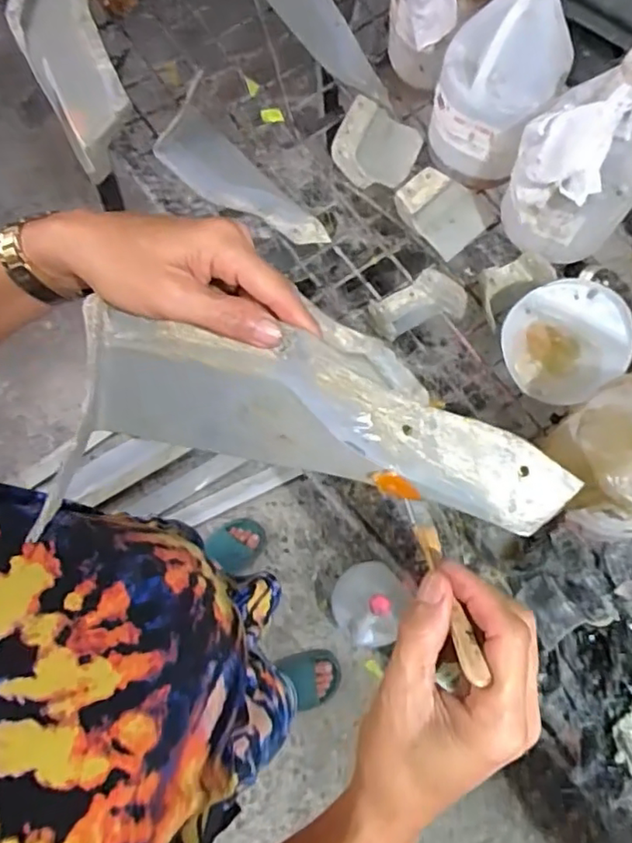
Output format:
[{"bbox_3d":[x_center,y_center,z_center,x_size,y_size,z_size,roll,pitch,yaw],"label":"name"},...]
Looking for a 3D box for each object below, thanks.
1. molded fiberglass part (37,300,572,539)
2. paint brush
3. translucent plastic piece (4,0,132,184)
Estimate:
[{"bbox_3d":[-0.002,-0.004,0.335,0.285,0.064,0.068,12,74,10],"label":"molded fiberglass part"},{"bbox_3d":[0.057,0.071,0.301,0.022,0.008,0.123,-15,44,-2],"label":"paint brush"},{"bbox_3d":[-0.370,-0.564,0.908,0.138,0.050,0.346,-30,77,8],"label":"translucent plastic piece"}]

